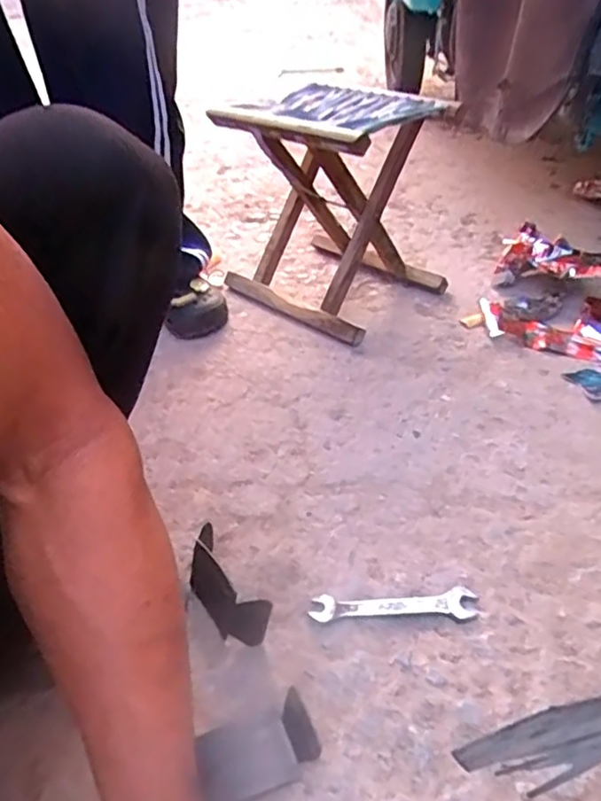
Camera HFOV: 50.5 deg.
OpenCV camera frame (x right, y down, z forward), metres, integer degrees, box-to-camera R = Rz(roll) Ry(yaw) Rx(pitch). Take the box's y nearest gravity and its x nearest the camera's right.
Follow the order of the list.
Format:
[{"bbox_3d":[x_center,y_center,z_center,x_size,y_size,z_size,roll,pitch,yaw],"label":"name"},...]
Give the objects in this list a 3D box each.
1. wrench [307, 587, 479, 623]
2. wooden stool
[{"bbox_3d":[0.086,0.191,0.594,0.152,0.010,0.032,-2,37,1],"label":"wrench"},{"bbox_3d":[0.048,-0.309,1.019,0.291,0.303,0.236,28,46,34],"label":"wooden stool"}]

